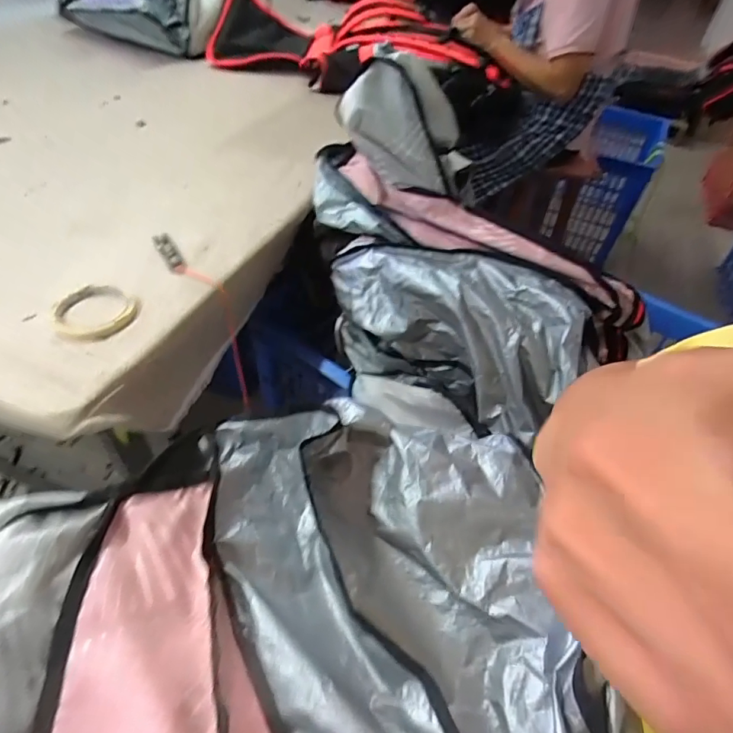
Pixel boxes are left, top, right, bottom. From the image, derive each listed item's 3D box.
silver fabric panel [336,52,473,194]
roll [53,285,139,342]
[{"bbox_3d":[0.059,-0.375,0.701,0.192,0.139,0.141,13,48,6],"label":"silver fabric panel"},{"bbox_3d":[-0.327,-0.068,0.565,0.090,0.013,0.093,3,48,-3],"label":"roll"}]

